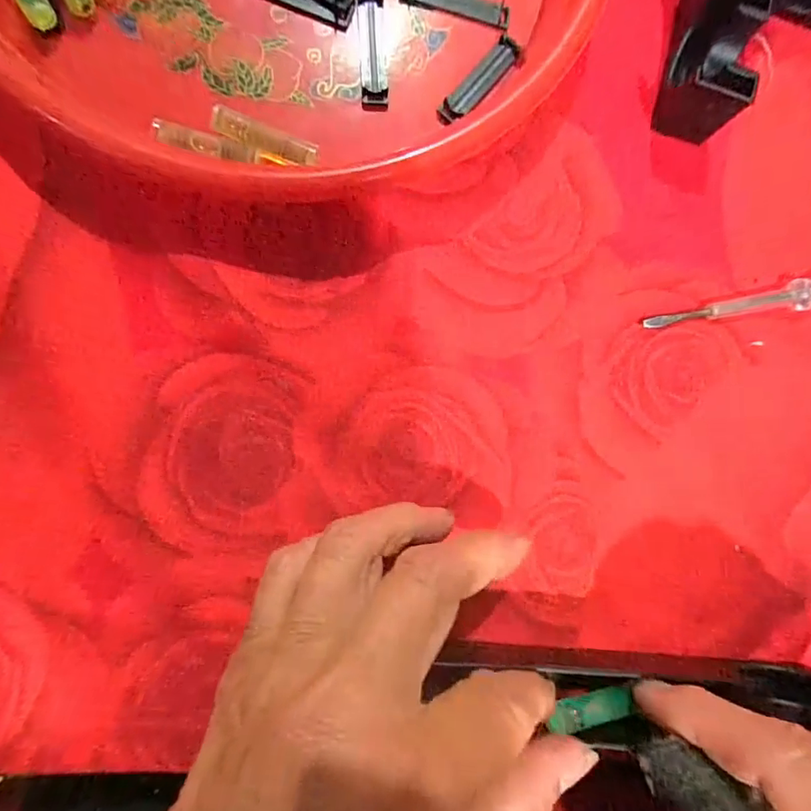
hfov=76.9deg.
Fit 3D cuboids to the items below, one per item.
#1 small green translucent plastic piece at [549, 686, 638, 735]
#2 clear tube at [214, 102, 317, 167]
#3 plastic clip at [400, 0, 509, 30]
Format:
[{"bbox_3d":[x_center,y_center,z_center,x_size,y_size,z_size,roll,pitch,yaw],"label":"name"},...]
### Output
[{"bbox_3d":[0.062,0.103,0.173,0.037,0.011,0.008,4,85,-31],"label":"small green translucent plastic piece"},{"bbox_3d":[-0.053,-0.102,0.193,0.038,0.006,0.011,18,84,-4],"label":"clear tube"},{"bbox_3d":[0.021,-0.164,0.207,0.045,0.004,0.012,8,85,-5],"label":"plastic clip"}]

